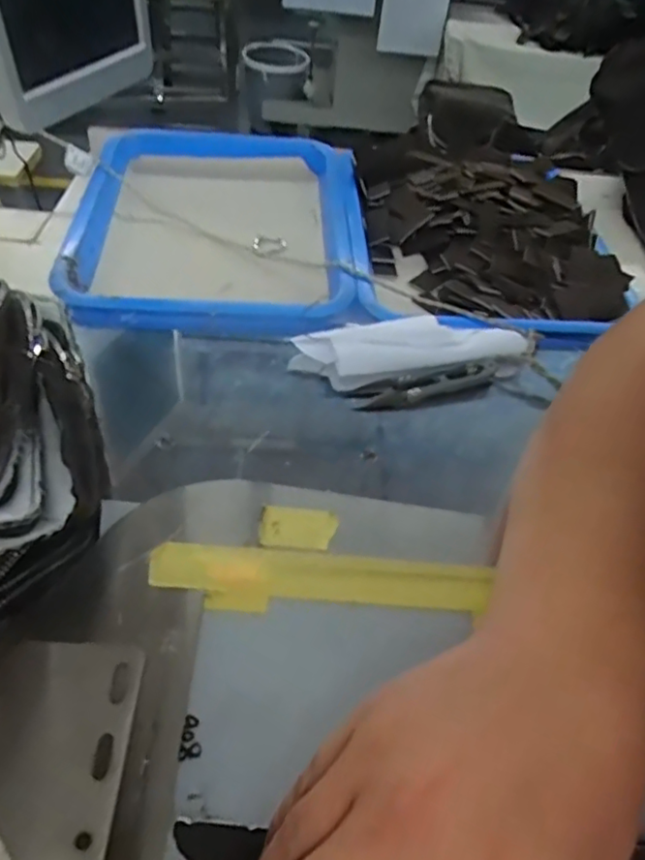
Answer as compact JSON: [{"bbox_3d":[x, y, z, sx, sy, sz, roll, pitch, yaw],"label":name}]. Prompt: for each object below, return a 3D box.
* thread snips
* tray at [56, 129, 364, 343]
[{"bbox_3d":[0.071,-0.029,0.414,0.100,0.013,0.023,-9,50,-15],"label":"thread snips"},{"bbox_3d":[-0.084,-0.184,0.541,0.228,0.040,0.283,1,47,-4],"label":"tray"}]

